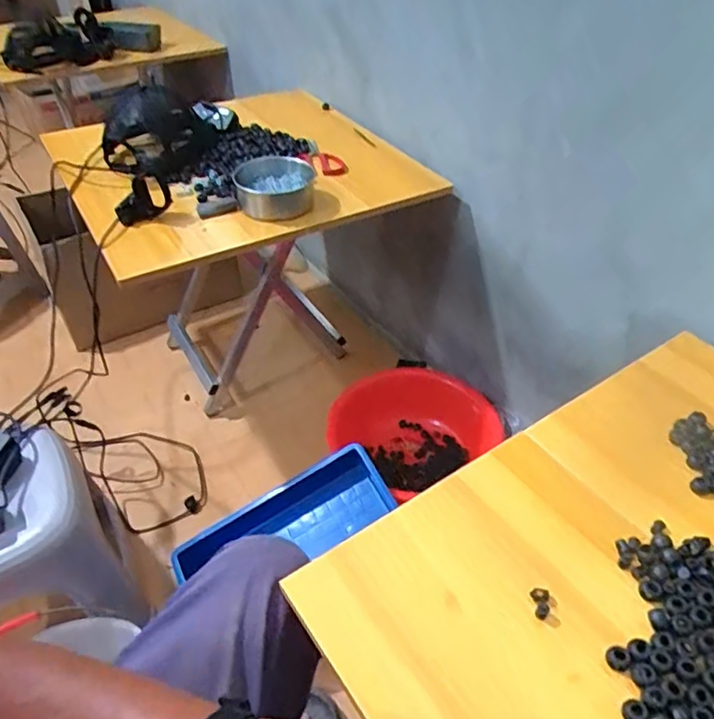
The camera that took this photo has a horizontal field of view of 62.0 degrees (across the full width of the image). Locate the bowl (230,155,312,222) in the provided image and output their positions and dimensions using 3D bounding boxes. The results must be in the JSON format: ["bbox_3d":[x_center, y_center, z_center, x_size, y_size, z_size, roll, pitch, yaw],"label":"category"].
[{"bbox_3d":[-0.134,-0.284,0.975,0.126,0.062,0.119,1,42,1],"label":"bowl"}]

